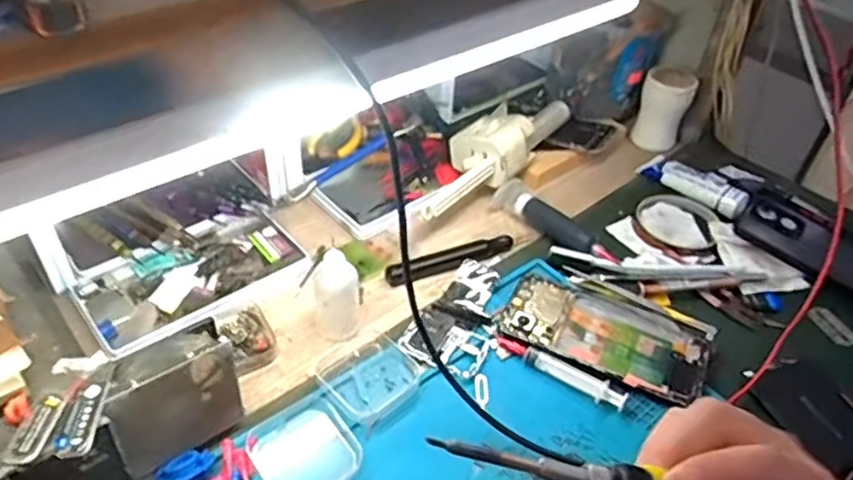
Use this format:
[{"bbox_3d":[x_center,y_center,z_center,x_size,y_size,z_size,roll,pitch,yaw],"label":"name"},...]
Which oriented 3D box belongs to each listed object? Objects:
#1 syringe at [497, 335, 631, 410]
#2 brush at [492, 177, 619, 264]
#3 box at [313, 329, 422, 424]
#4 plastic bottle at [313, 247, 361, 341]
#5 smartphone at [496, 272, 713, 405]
[{"bbox_3d":[0.101,0.098,0.502,0.106,0.010,0.016,25,46,23],"label":"syringe"},{"bbox_3d":[0.122,-0.014,0.630,0.023,0.027,0.133,-29,51,-32],"label":"brush"},{"bbox_3d":[-0.045,0.098,0.490,0.069,0.015,0.066,33,49,29],"label":"box"},{"bbox_3d":[-0.070,0.042,0.517,0.034,0.070,0.043,-2,42,-7],"label":"plastic bottle"},{"bbox_3d":[0.143,0.075,0.532,0.157,0.009,0.078,22,44,19],"label":"smartphone"}]

